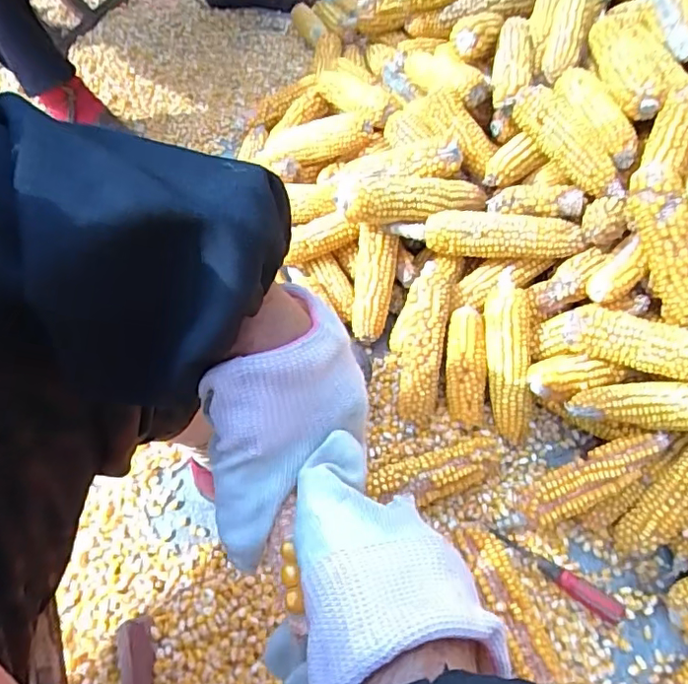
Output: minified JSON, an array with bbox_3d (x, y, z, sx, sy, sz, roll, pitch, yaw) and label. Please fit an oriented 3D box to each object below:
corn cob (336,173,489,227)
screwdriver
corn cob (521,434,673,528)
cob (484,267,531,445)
[{"bbox_3d":[0.075,-0.170,0.650,0.174,0.051,0.058,-8,57,-21],"label":"corn cob"},{"bbox_3d":[0.206,0.230,0.547,0.132,0.024,0.020,30,64,18],"label":"screwdriver"},{"bbox_3d":[0.252,0.136,0.559,0.160,0.042,0.047,-31,61,5],"label":"corn cob"},{"bbox_3d":[0.185,0.008,0.616,0.056,0.051,0.173,-2,87,1],"label":"cob"}]

